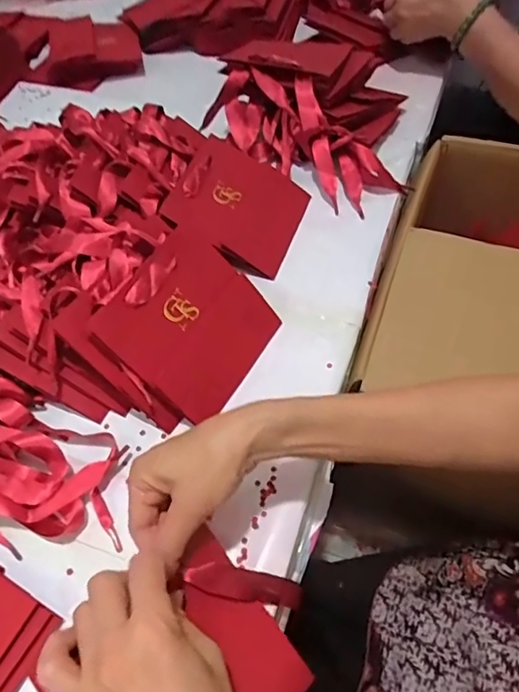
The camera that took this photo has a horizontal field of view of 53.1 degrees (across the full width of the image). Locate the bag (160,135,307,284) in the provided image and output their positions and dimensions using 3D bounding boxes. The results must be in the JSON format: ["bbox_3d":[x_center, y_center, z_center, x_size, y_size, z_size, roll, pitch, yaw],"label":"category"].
[{"bbox_3d":[-0.023,-0.159,0.593,0.139,0.025,0.144,30,59,-11],"label":"bag"}]

